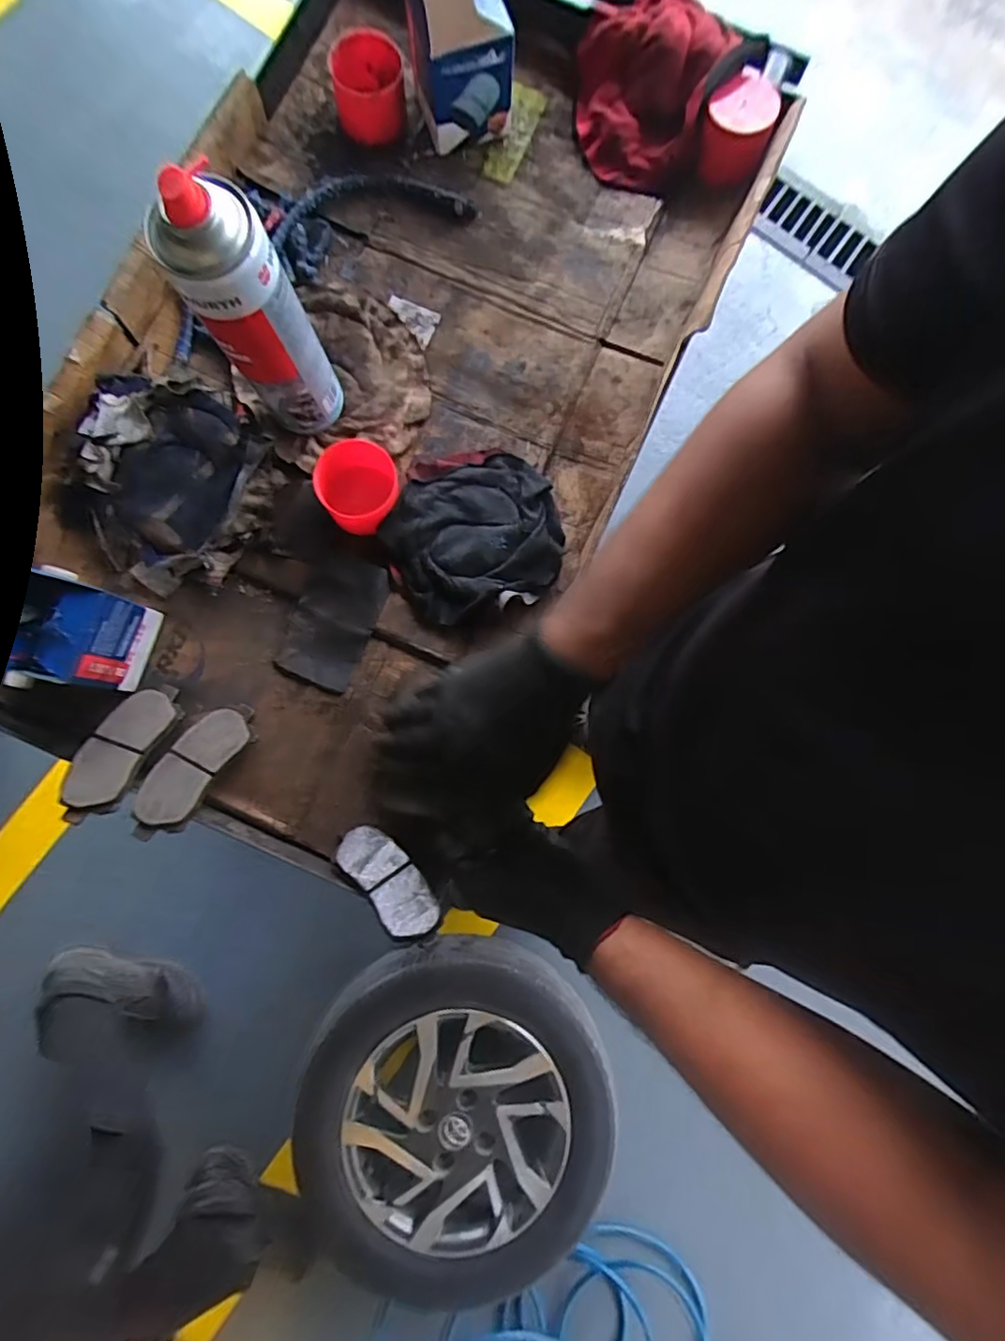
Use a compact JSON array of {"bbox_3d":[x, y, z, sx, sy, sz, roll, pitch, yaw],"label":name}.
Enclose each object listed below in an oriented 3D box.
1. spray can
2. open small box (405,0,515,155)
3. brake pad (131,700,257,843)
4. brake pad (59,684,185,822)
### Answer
[{"bbox_3d":[-0.173,-0.247,0.431,0.073,0.214,0.057,-24,85,-6],"label":"spray can"},{"bbox_3d":[-0.037,-0.552,0.513,0.086,0.115,0.095,-7,83,-4],"label":"open small box"},{"bbox_3d":[-0.249,0.078,0.482,0.046,0.014,0.123,26,59,5],"label":"brake pad"},{"bbox_3d":[-0.308,0.063,0.479,0.048,0.015,0.121,17,55,3],"label":"brake pad"}]

